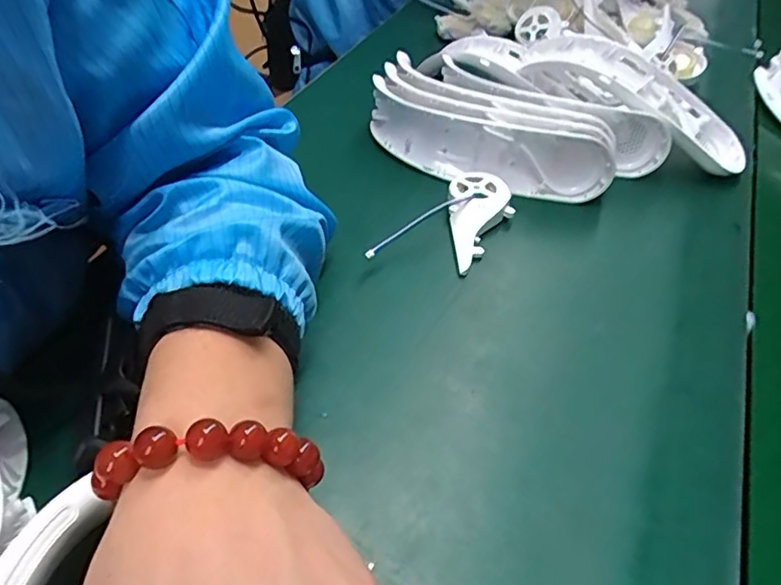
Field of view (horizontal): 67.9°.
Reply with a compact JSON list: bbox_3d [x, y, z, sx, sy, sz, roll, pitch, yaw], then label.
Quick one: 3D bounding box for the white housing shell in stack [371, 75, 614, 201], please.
[{"bbox_3d":[0.068,-0.111,0.445,0.193,0.055,0.053,22,49,15],"label":"white housing shell in stack"}]

